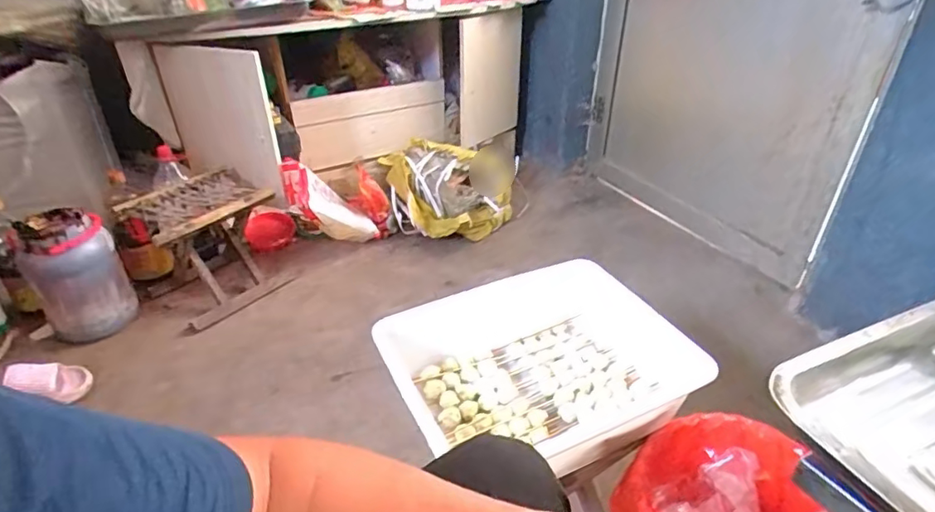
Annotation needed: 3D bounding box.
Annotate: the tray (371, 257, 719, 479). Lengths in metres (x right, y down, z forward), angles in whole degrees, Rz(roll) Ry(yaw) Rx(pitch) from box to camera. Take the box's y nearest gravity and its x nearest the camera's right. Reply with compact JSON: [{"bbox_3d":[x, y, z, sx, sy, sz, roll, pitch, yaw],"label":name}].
[{"bbox_3d":[0.098,0.144,0.704,0.361,0.109,0.246,-14,36,-20],"label":"tray"}]

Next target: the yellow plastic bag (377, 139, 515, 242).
[{"bbox_3d":[-0.070,-0.185,1.518,0.357,0.200,0.235,11,35,16],"label":"yellow plastic bag"}]

